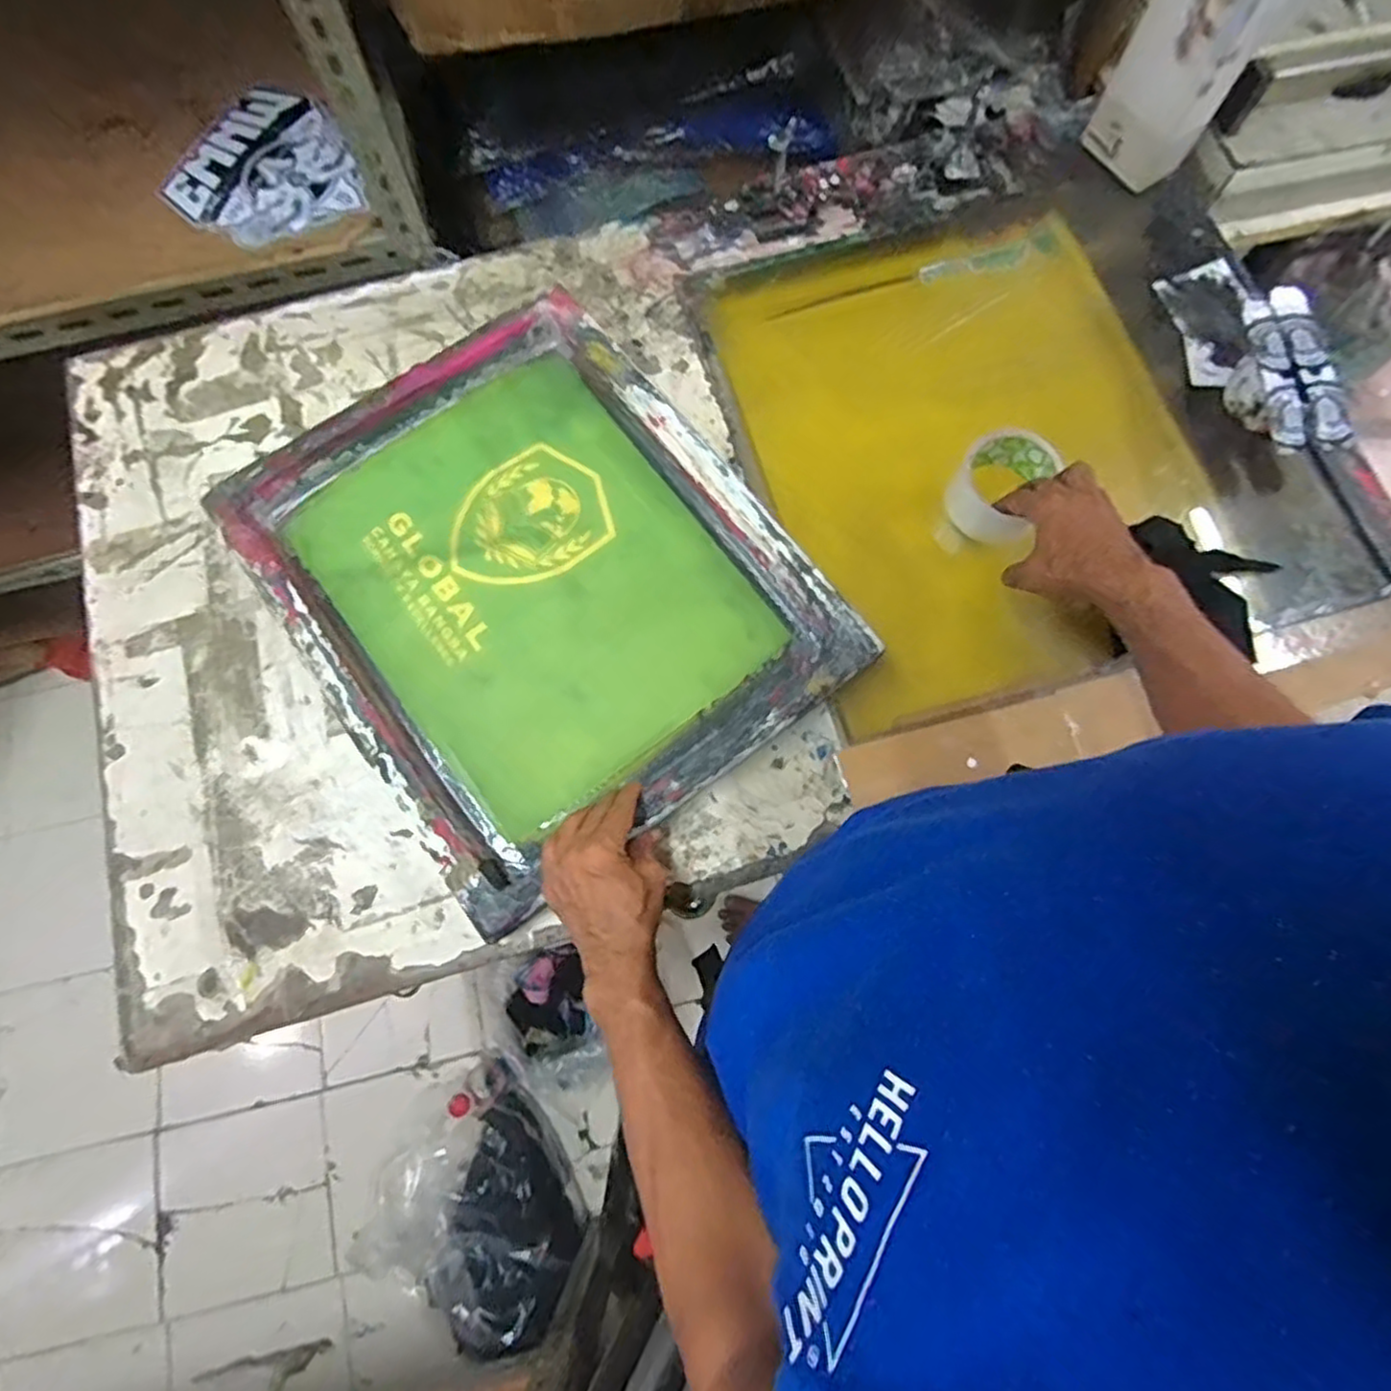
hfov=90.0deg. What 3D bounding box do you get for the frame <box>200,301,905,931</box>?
[{"bbox_3d":[-0.144,-0.106,0.638,0.391,0.050,0.484,-36,78,-8],"label":"frame"}]

